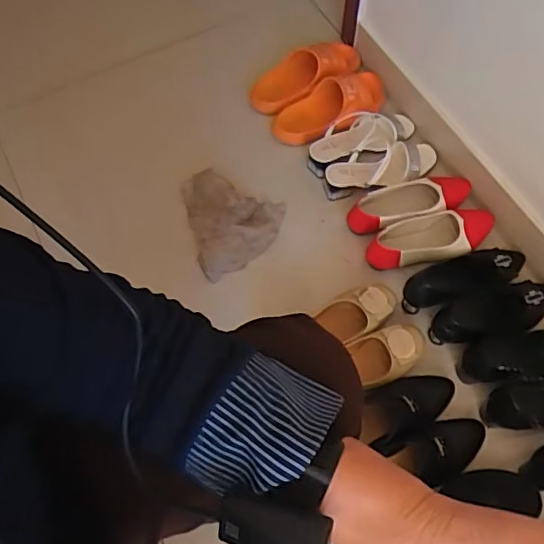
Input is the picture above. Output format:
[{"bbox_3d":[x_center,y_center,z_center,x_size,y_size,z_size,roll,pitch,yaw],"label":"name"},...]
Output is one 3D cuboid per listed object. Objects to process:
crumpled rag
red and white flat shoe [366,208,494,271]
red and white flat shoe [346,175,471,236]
[{"bbox_3d":[-0.067,-0.107,1.086,0.181,0.047,0.224,-16,66,-5],"label":"crumpled rag"},{"bbox_3d":[0.292,-0.061,1.028,0.248,0.052,0.090,-17,67,-5],"label":"red and white flat shoe"},{"bbox_3d":[0.259,-0.133,1.055,0.248,0.048,0.085,-18,67,-6],"label":"red and white flat shoe"}]

